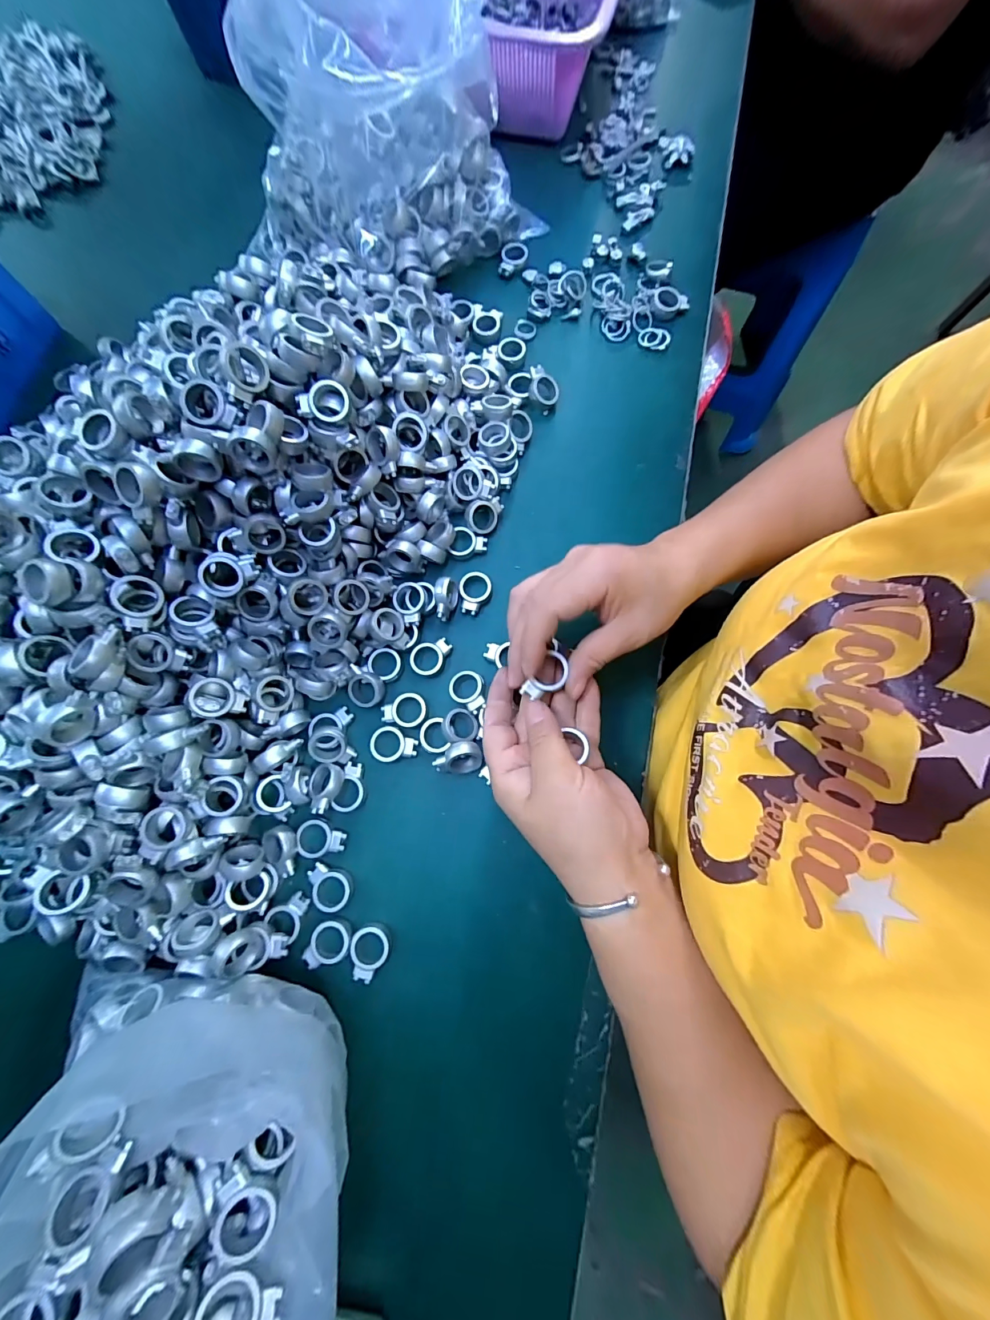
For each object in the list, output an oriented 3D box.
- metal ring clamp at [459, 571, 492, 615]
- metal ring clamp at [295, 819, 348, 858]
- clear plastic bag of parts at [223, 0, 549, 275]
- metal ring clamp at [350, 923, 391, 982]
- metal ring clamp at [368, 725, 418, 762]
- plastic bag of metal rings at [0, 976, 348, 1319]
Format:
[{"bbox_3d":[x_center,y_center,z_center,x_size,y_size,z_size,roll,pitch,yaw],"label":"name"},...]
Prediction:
[{"bbox_3d":[-0.016,-0.053,0.336,0.025,0.008,0.034,6,78,0],"label":"metal ring clamp"},{"bbox_3d":[-0.123,0.126,0.296,0.033,0.005,0.024,6,78,0],"label":"metal ring clamp"},{"bbox_3d":[-0.087,-0.420,0.333,0.166,0.139,0.204,44,81,8],"label":"clear plastic bag of parts"},{"bbox_3d":[-0.084,0.196,0.281,0.026,0.007,0.032,10,78,1],"label":"metal ring clamp"},{"bbox_3d":[-0.074,0.063,0.312,0.034,0.007,0.025,6,78,0],"label":"metal ring clamp"},{"bbox_3d":[-0.145,0.261,0.212,0.140,0.110,0.160,-10,78,-1],"label":"plastic bag of metal rings"}]

